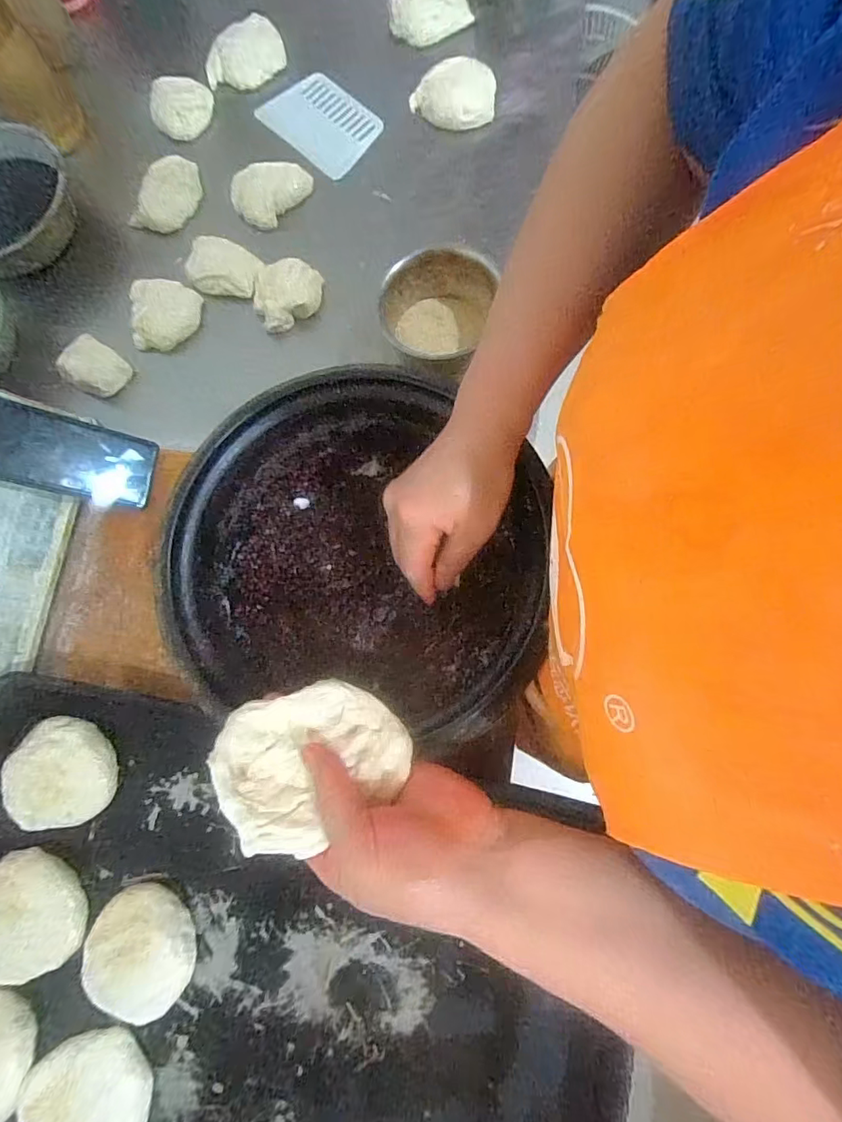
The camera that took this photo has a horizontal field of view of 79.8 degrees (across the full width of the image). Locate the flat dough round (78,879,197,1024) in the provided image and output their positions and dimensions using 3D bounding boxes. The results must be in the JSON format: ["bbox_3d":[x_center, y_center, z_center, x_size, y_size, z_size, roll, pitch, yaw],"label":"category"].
[{"bbox_3d":[-0.235,0.328,0.422,0.091,0.020,0.090,-1,79,4],"label":"flat dough round"}]

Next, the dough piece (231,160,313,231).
[{"bbox_3d":[-0.176,-0.435,0.587,0.092,0.036,0.053,-42,79,-4],"label":"dough piece"}]

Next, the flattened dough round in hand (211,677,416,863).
[{"bbox_3d":[-0.060,0.108,0.280,0.097,0.023,0.079,-28,80,-7],"label":"flattened dough round in hand"}]

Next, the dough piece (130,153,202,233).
[{"bbox_3d":[-0.299,-0.434,0.589,0.056,0.035,0.097,28,82,9],"label":"dough piece"}]

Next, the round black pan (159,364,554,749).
[{"bbox_3d":[-0.050,-0.011,0.407,0.265,0.115,0.250,-1,79,4],"label":"round black pan"}]

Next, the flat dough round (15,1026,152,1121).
[{"bbox_3d":[-0.265,0.437,0.397,0.096,0.015,0.095,-1,79,4],"label":"flat dough round"}]

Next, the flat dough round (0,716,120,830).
[{"bbox_3d":[-0.323,0.193,0.448,0.090,0.013,0.095,-1,79,4],"label":"flat dough round"}]

